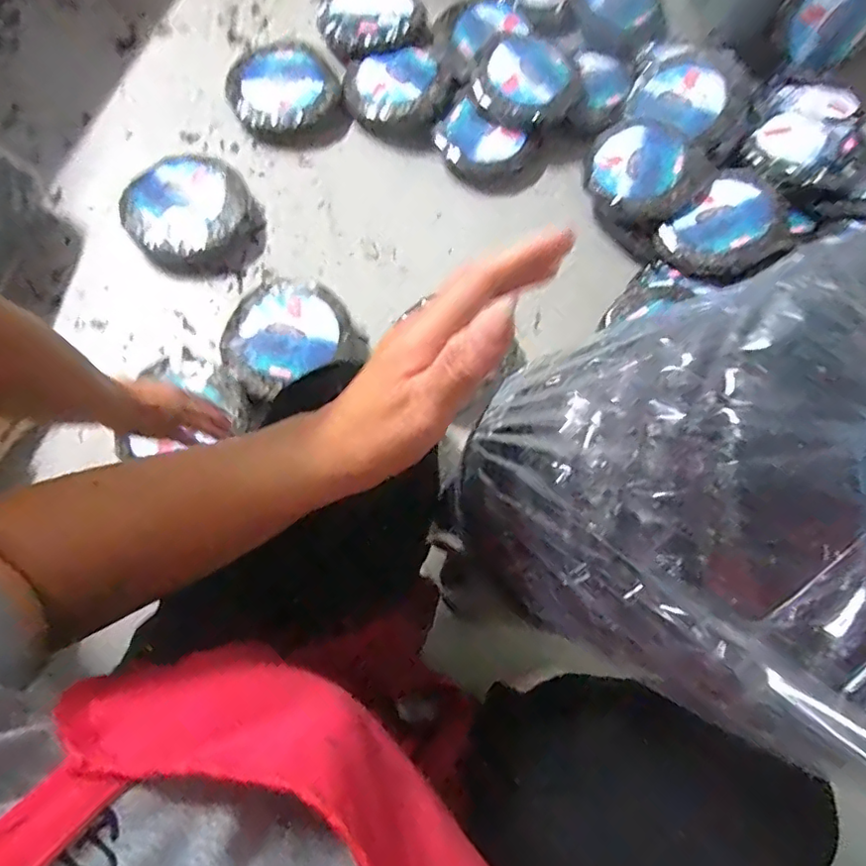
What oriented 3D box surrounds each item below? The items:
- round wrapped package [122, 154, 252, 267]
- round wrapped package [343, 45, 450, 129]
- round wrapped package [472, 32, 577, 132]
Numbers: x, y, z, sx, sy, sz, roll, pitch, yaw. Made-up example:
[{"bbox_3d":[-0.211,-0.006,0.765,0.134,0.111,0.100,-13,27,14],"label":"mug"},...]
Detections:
[{"bbox_3d":[-0.425,-0.383,0.970,0.194,0.062,0.192,1,73,-3],"label":"round wrapped package"},{"bbox_3d":[-0.068,-0.647,1.063,0.192,0.052,0.159,-18,75,-8],"label":"round wrapped package"},{"bbox_3d":[0.167,-0.654,1.059,0.178,0.065,0.186,1,73,-3],"label":"round wrapped package"}]

